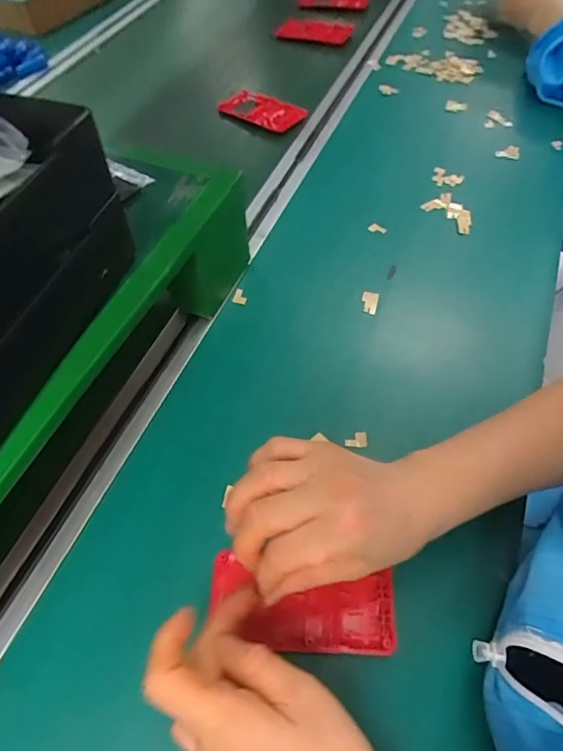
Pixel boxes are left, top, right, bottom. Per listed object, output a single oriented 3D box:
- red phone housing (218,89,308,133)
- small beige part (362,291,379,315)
[{"bbox_3d":[-0.023,-0.374,0.688,0.119,0.013,0.063,27,60,18],"label":"red phone housing"},{"bbox_3d":[0.088,-0.072,0.488,0.016,0.009,0.025,11,57,9],"label":"small beige part"}]

